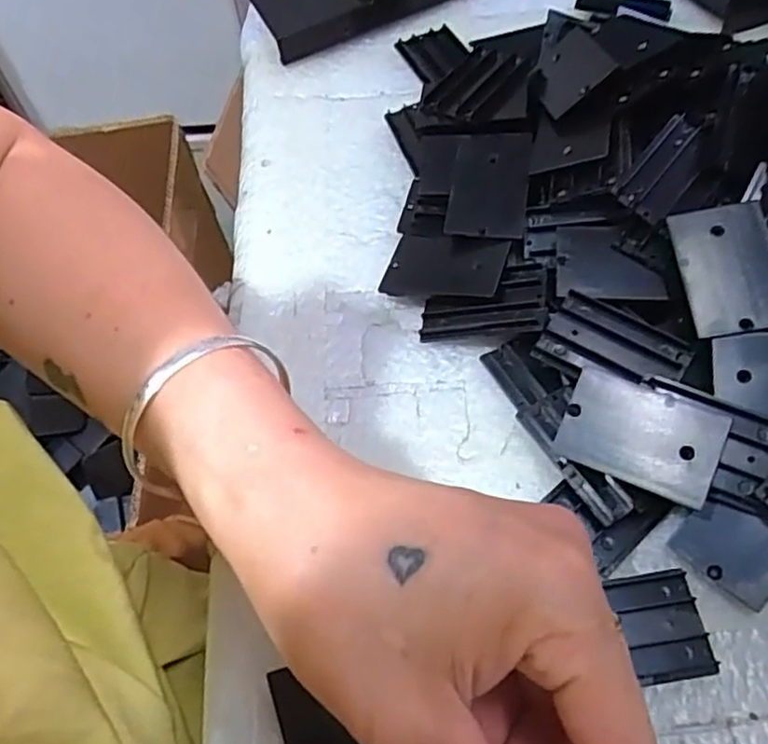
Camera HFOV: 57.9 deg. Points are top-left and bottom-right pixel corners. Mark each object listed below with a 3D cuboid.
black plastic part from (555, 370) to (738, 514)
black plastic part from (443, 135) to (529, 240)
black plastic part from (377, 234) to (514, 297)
[{"bbox_3d":[0.094,0.023,0.254,0.054,0.007,0.035,21,62,16],"label":"black plastic part"},{"bbox_3d":[0.050,-0.091,0.332,0.035,0.010,0.062,6,59,8],"label":"black plastic part"},{"bbox_3d":[0.028,-0.049,0.320,0.054,0.006,0.034,9,68,23],"label":"black plastic part"}]

